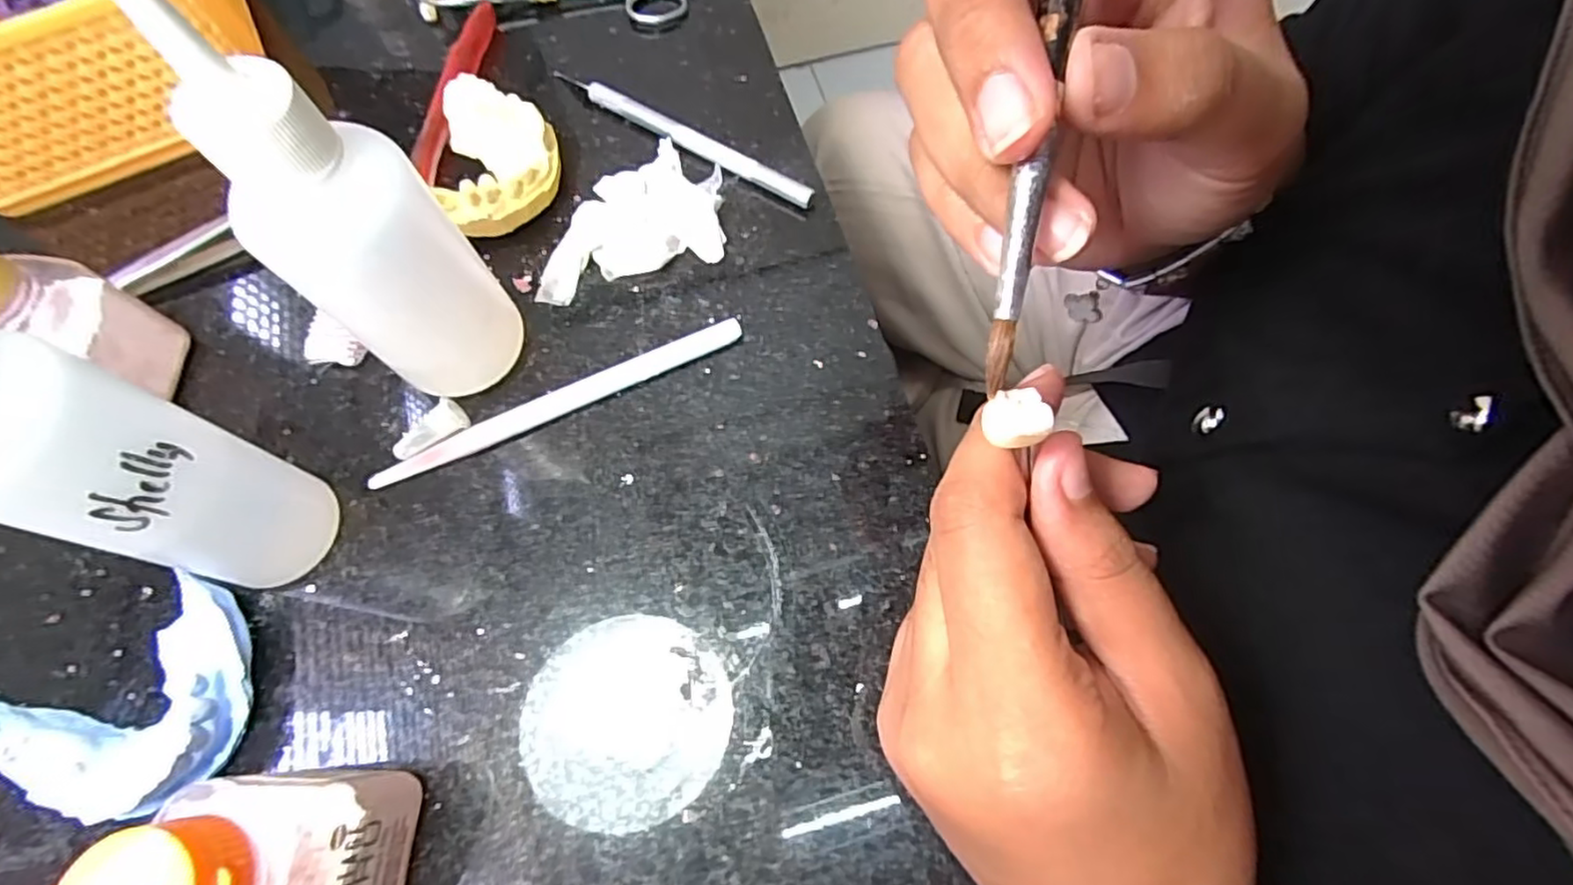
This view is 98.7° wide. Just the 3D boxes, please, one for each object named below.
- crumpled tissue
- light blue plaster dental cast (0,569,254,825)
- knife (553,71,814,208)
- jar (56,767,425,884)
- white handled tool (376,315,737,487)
[{"bbox_3d":[-0.063,-0.093,0.270,0.075,0.012,0.056,-12,68,-4],"label":"crumpled tissue"},{"bbox_3d":[-0.197,0.078,0.201,0.069,0.021,0.062,-15,68,-5],"label":"light blue plaster dental cast"},{"bbox_3d":[-0.047,-0.132,0.288,0.134,0.008,0.008,31,72,12],"label":"knife"},{"bbox_3d":[-0.124,0.102,0.161,0.037,0.071,0.040,1,68,1],"label":"jar"},{"bbox_3d":[-0.081,-0.015,0.244,0.137,0.004,0.009,-24,70,-9],"label":"white handled tool"}]

